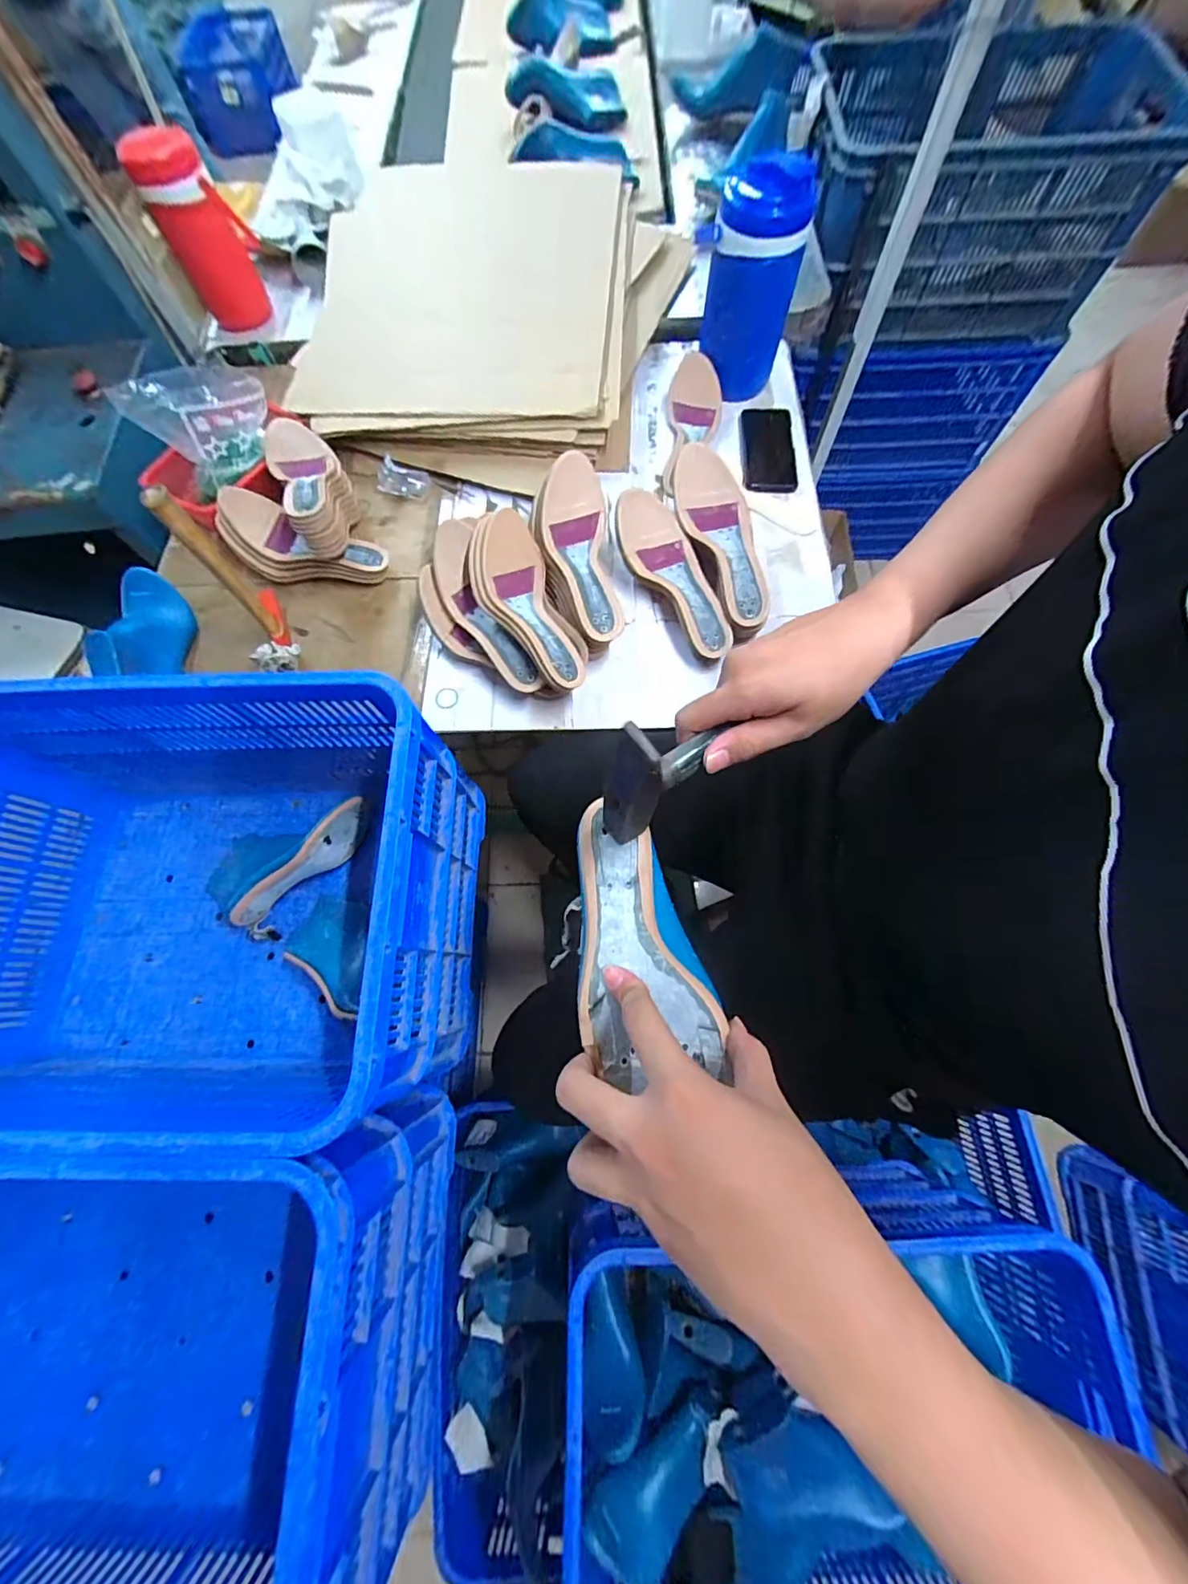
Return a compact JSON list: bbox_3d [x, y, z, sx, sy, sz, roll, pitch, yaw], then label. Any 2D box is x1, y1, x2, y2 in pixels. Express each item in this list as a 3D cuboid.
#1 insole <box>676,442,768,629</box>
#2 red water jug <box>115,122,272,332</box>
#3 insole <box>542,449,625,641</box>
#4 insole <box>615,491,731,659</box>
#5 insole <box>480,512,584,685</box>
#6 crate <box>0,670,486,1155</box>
[{"bbox_3d":[0.167,-0.321,0.652,0.085,0.045,0.235,-17,84,-4],"label":"insole"},{"bbox_3d":[-0.671,-0.959,0.892,0.120,0.285,0.106,-43,95,-12],"label":"red water jug"},{"bbox_3d":[-0.016,-0.303,0.645,0.082,0.034,0.233,-10,83,-1],"label":"insole"},{"bbox_3d":[0.099,-0.277,0.656,0.079,0.065,0.221,-20,71,-5],"label":"insole"},{"bbox_3d":[-0.083,-0.233,0.633,0.081,0.057,0.237,-21,71,-5],"label":"insole"},{"bbox_3d":[-0.481,0.133,0.610,0.613,0.319,0.405,-1,70,2],"label":"crate"}]

